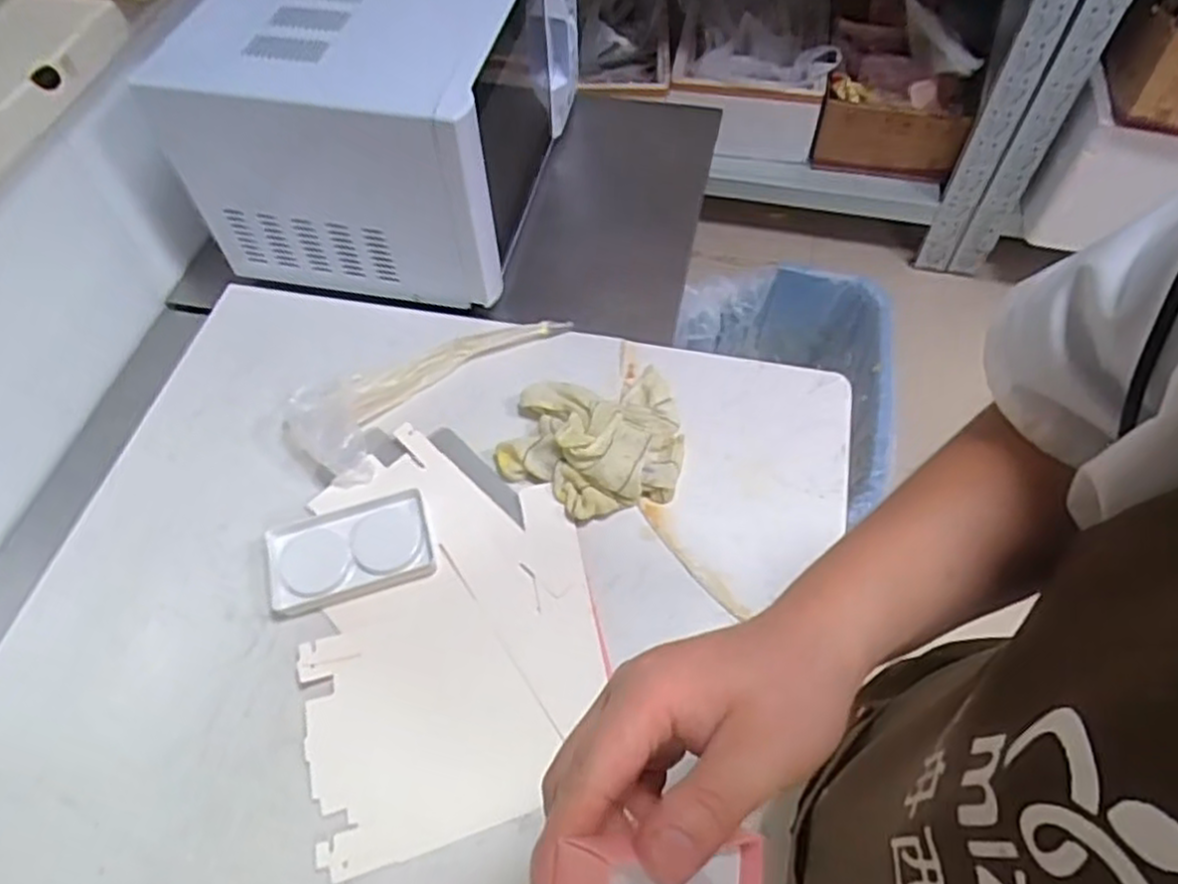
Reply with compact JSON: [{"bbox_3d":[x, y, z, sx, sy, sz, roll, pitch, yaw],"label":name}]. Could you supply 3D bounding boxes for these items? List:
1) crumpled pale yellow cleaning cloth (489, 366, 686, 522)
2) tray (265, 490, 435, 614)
[{"bbox_3d":[0.002,-0.008,0.740,0.182,0.053,0.156,-9,57,-5],"label":"crumpled pale yellow cleaning cloth"},{"bbox_3d":[-0.220,0.100,0.694,0.145,0.019,0.087,-13,58,-8],"label":"tray"}]

